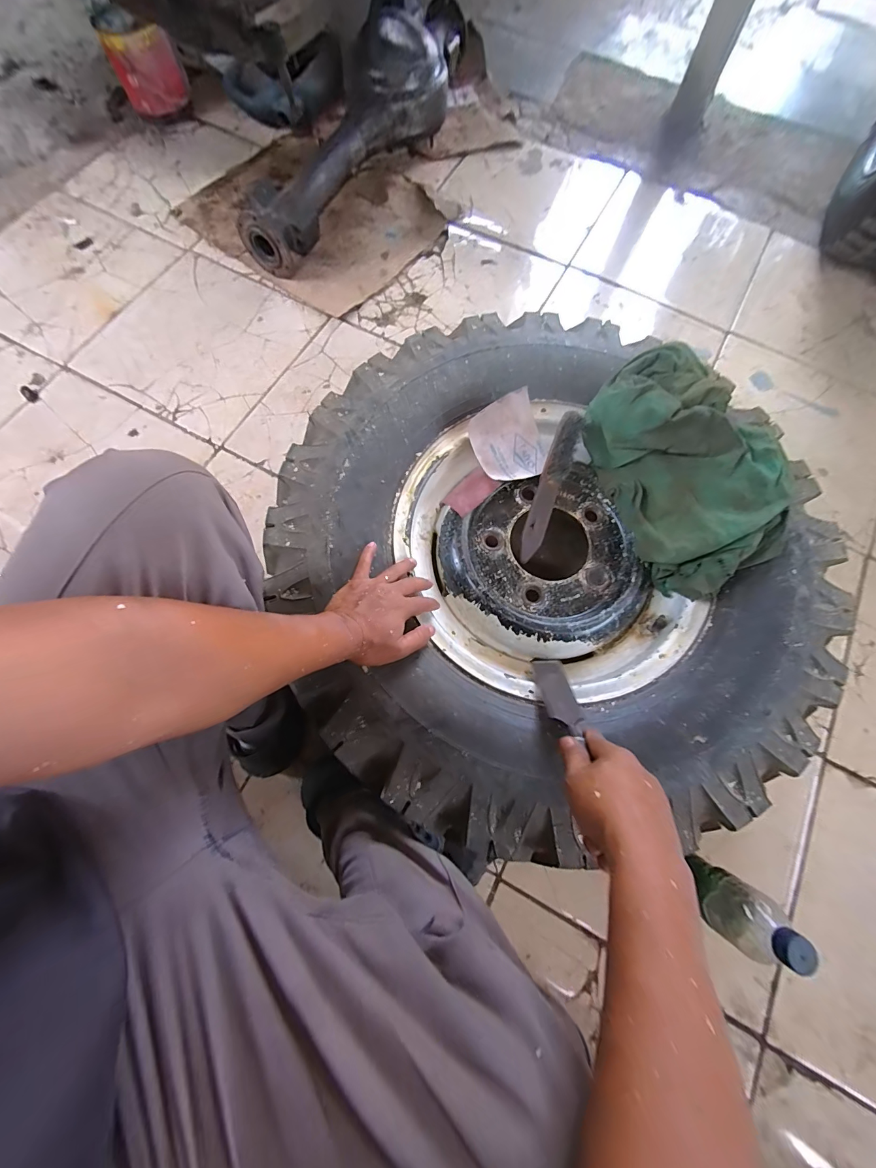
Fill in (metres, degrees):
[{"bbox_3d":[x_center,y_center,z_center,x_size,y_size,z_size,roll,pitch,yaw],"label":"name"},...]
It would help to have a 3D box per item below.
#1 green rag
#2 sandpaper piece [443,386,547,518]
[{"bbox_3d":[0.338,-0.159,0.532,0.197,0.097,0.318,-22,74,-9],"label":"green rag"},{"bbox_3d":[0.079,-0.185,0.559,0.165,0.075,0.098,-30,76,-11],"label":"sandpaper piece"}]

